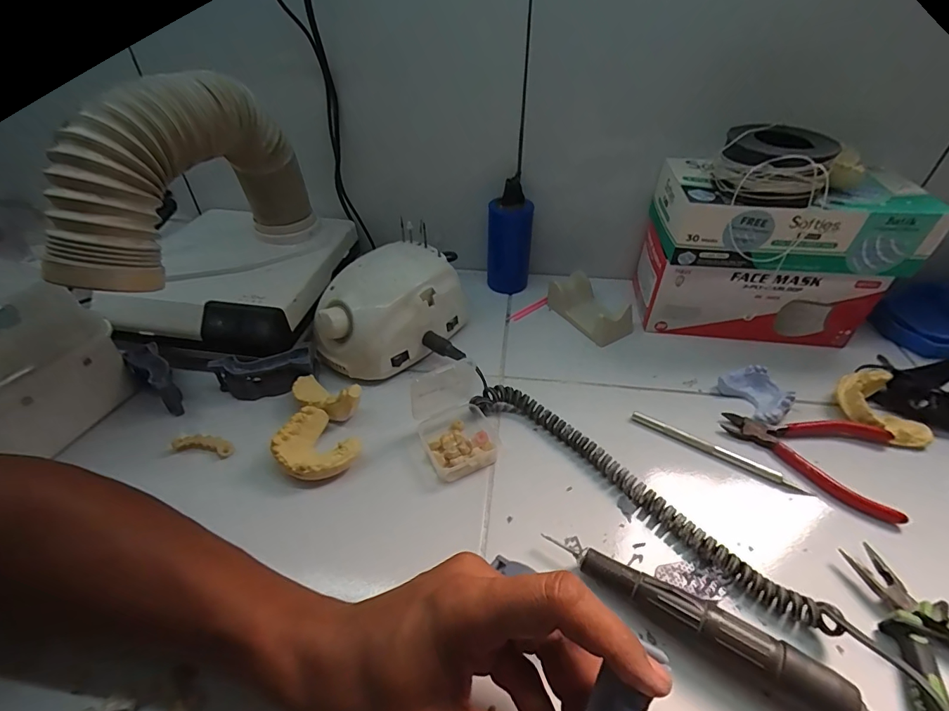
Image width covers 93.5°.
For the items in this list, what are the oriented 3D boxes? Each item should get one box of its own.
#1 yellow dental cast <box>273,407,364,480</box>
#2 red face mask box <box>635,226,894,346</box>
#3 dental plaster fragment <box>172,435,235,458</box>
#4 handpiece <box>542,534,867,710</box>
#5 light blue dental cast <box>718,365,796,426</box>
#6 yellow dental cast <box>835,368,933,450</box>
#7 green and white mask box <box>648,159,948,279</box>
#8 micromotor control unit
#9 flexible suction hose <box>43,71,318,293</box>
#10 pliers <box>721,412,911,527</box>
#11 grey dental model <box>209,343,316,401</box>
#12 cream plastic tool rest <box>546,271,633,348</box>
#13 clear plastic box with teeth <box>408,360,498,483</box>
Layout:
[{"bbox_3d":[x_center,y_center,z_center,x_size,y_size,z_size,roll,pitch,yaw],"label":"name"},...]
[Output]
[{"bbox_3d":[-0.123,0.072,0.346,0.059,0.029,0.050,28,49,28],"label":"yellow dental cast"},{"bbox_3d":[0.279,-0.081,0.476,0.208,0.074,0.110,2,42,3],"label":"red face mask box"},{"bbox_3d":[-0.222,0.074,0.369,0.050,0.010,0.014,5,42,6],"label":"dental plaster fragment"},{"bbox_3d":[0.134,0.158,0.256,0.181,0.029,0.021,26,48,26],"label":"handpiece"},{"bbox_3d":[0.255,0.034,0.398,0.039,0.019,0.056,-12,44,-13],"label":"light blue dental cast"},{"bbox_3d":[0.352,0.045,0.383,0.063,0.026,0.072,-26,48,-26],"label":"yellow dental cast"},{"bbox_3d":[0.290,-0.137,0.426,0.216,0.064,0.110,5,42,5],"label":"green and white mask box"},{"bbox_3d":[-0.086,-0.048,0.446,0.093,0.077,0.144,29,49,28],"label":"micromotor control unit"},{"bbox_3d":[-0.195,-0.117,0.326,0.064,0.149,0.204,6,42,7],"label":"flexible suction hose"},{"bbox_3d":[0.269,0.076,0.361,0.121,0.010,0.084,17,45,18],"label":"pliers"},{"bbox_3d":[-0.192,0.019,0.413,0.086,0.037,0.029,-11,43,-12],"label":"grey dental model"},{"bbox_3d":[0.129,-0.056,0.505,0.065,0.030,0.097,-22,46,-22],"label":"cream plastic tool rest"},{"bbox_3d":[-0.016,0.049,0.363,0.062,0.041,0.087,-13,44,-14],"label":"clear plastic box with teeth"}]

